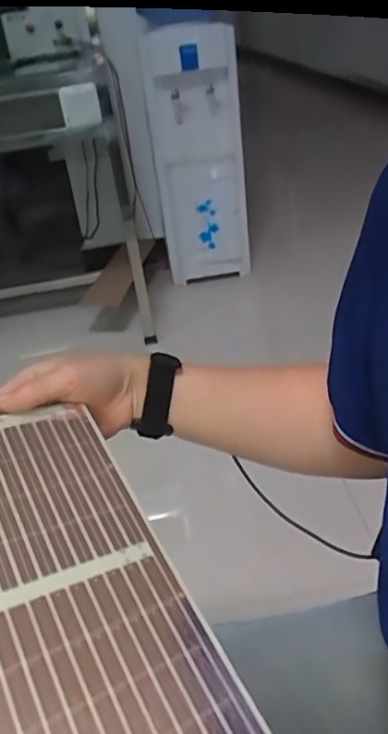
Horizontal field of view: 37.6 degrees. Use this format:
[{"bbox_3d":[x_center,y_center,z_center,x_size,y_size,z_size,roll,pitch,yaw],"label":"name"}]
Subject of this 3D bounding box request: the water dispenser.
[{"bbox_3d":[0.016,-0.683,1.855,0.279,0.725,0.303,-5,33,2],"label":"water dispenser"}]

